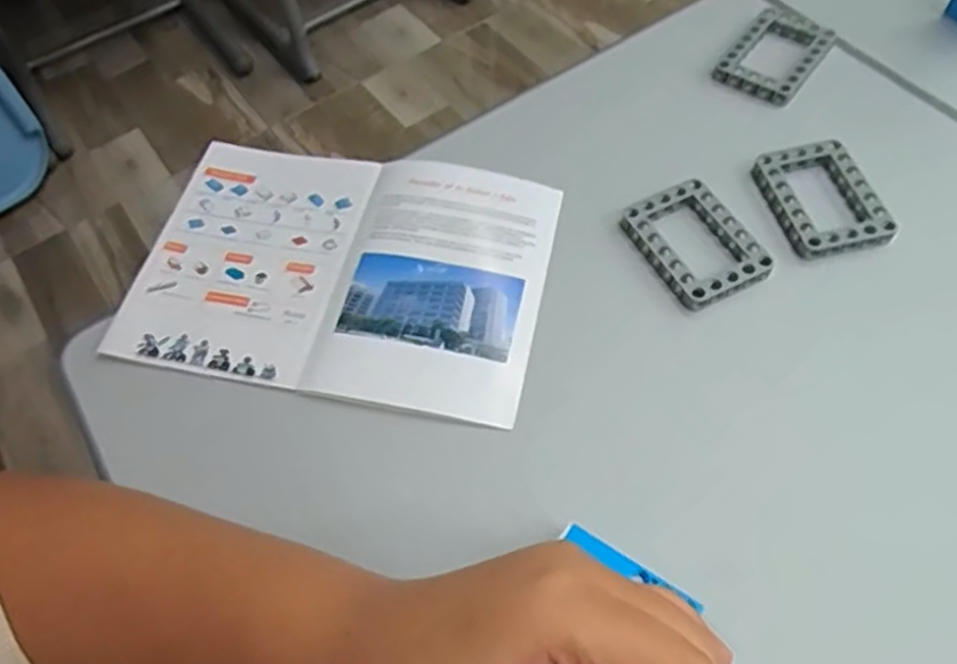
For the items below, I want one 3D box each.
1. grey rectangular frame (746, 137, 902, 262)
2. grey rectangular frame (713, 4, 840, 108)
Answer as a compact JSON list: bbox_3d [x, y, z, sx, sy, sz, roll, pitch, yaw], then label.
[{"bbox_3d":[0.185,-0.074,0.397,0.054,0.007,0.073,-13,57,-4],"label":"grey rectangular frame"},{"bbox_3d":[0.187,-0.174,0.460,0.050,0.008,0.073,33,65,22],"label":"grey rectangular frame"}]

